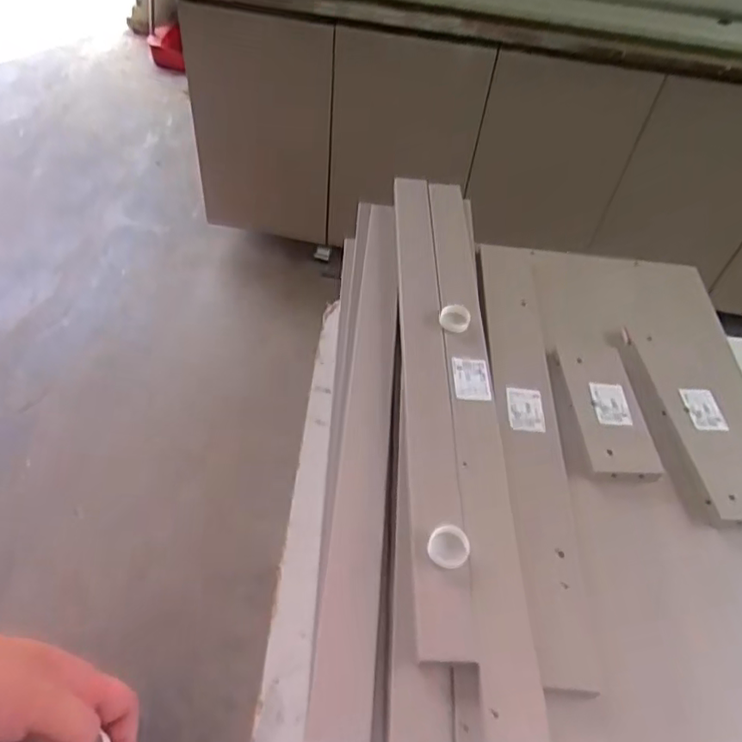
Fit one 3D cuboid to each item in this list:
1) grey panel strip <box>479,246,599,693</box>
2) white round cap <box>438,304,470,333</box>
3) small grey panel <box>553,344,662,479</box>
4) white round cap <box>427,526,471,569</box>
[{"bbox_3d":[0.179,0.032,0.713,0.079,0.025,0.599,6,49,-1],"label":"grey panel strip"},{"bbox_3d":[0.103,-0.065,0.759,0.037,0.006,0.034,12,84,12],"label":"white round cap"},{"bbox_3d":[0.275,0.043,0.711,0.079,0.019,0.177,1,50,-5],"label":"small grey panel"},{"bbox_3d":[0.071,0.163,0.566,0.036,0.017,0.034,3,49,-4],"label":"white round cap"}]

